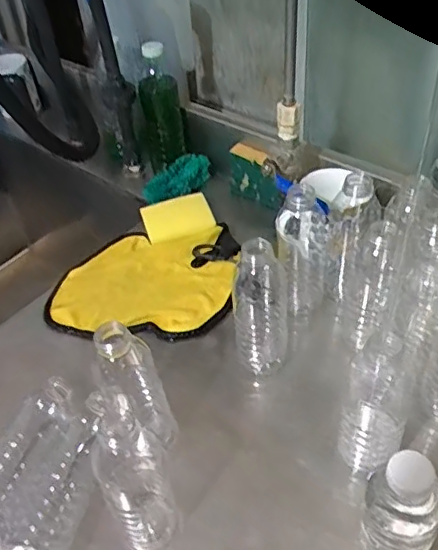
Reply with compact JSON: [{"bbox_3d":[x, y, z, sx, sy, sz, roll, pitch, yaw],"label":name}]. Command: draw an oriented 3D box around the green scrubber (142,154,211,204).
[{"bbox_3d":[-0.067,-0.152,0.901,0.062,0.026,0.121,30,54,31],"label":"green scrubber"}]

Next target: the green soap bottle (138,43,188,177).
[{"bbox_3d":[-0.092,-0.264,0.897,0.065,0.186,0.054,-8,44,-3],"label":"green soap bottle"}]

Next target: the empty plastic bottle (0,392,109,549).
[{"bbox_3d":[-0.152,0.190,0.569,0.068,0.060,0.171,13,47,18],"label":"empty plastic bottle"}]

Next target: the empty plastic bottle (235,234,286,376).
[{"bbox_3d":[0.046,0.029,0.627,0.056,0.164,0.068,-1,44,4],"label":"empty plastic bottle"}]

